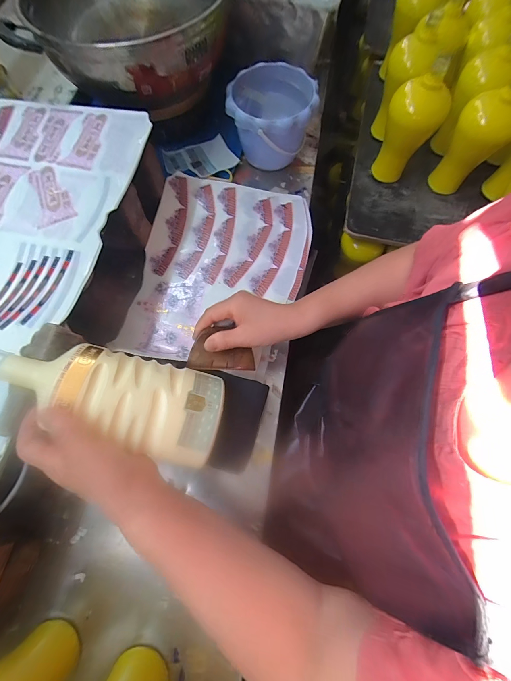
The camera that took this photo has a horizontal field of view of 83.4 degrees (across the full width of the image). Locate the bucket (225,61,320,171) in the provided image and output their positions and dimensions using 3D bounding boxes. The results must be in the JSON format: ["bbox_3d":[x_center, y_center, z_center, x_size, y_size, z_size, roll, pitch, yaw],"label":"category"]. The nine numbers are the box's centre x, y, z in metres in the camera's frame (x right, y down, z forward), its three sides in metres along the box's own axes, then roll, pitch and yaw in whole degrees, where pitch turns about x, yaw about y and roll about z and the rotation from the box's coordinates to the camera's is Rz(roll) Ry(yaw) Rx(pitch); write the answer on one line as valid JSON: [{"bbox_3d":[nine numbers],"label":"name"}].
[{"bbox_3d":[0.031,-0.403,0.539,0.148,0.117,0.155,1,72,-2],"label":"bucket"}]

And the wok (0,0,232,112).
[{"bbox_3d":[-0.198,-0.560,0.493,0.307,0.111,0.349,0,72,-2],"label":"wok"}]

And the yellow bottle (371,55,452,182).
[{"bbox_3d":[0.303,-0.419,0.564,0.100,0.193,0.080,24,72,6],"label":"yellow bottle"}]

